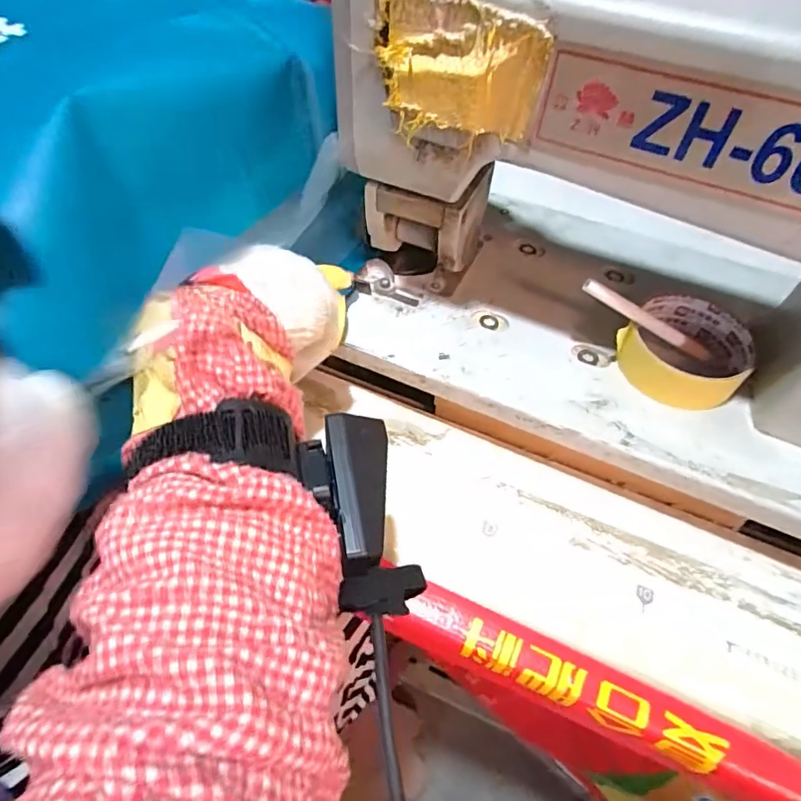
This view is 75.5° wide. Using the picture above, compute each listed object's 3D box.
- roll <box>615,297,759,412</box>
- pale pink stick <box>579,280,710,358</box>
[{"bbox_3d":[0.193,-0.033,0.350,0.078,0.029,0.086,36,60,21],"label":"roll"},{"bbox_3d":[0.164,-0.054,0.344,0.103,0.010,0.011,26,54,-12],"label":"pale pink stick"}]

